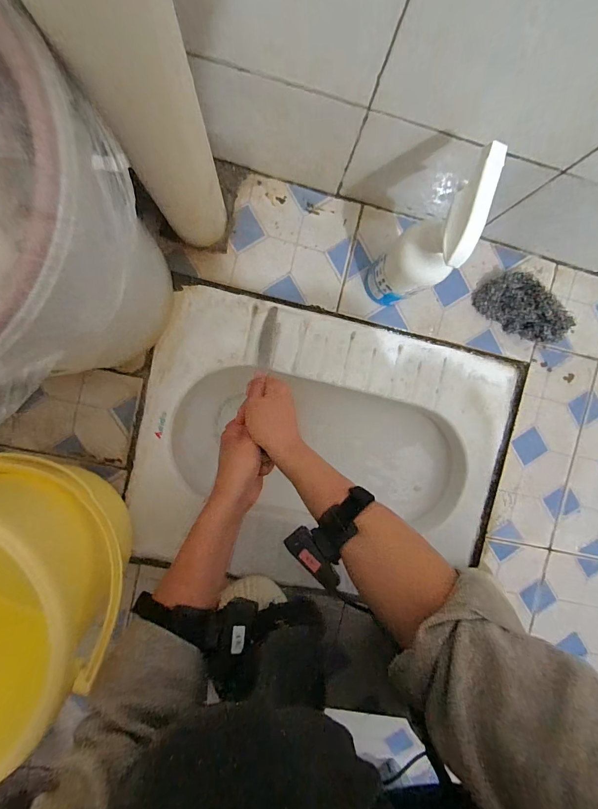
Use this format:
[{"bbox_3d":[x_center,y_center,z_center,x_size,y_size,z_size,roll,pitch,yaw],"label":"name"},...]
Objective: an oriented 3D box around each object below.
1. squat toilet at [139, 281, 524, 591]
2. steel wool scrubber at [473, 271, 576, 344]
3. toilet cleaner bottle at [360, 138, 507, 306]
[{"bbox_3d":[0.042,0.066,0.562,0.521,0.142,0.383,12,93,-6],"label":"squat toilet"},{"bbox_3d":[0.313,-0.139,0.498,0.122,0.055,0.073,35,90,-5],"label":"steel wool scrubber"},{"bbox_3d":[0.133,-0.166,0.394,0.062,0.219,0.097,26,92,-7],"label":"toilet cleaner bottle"}]

